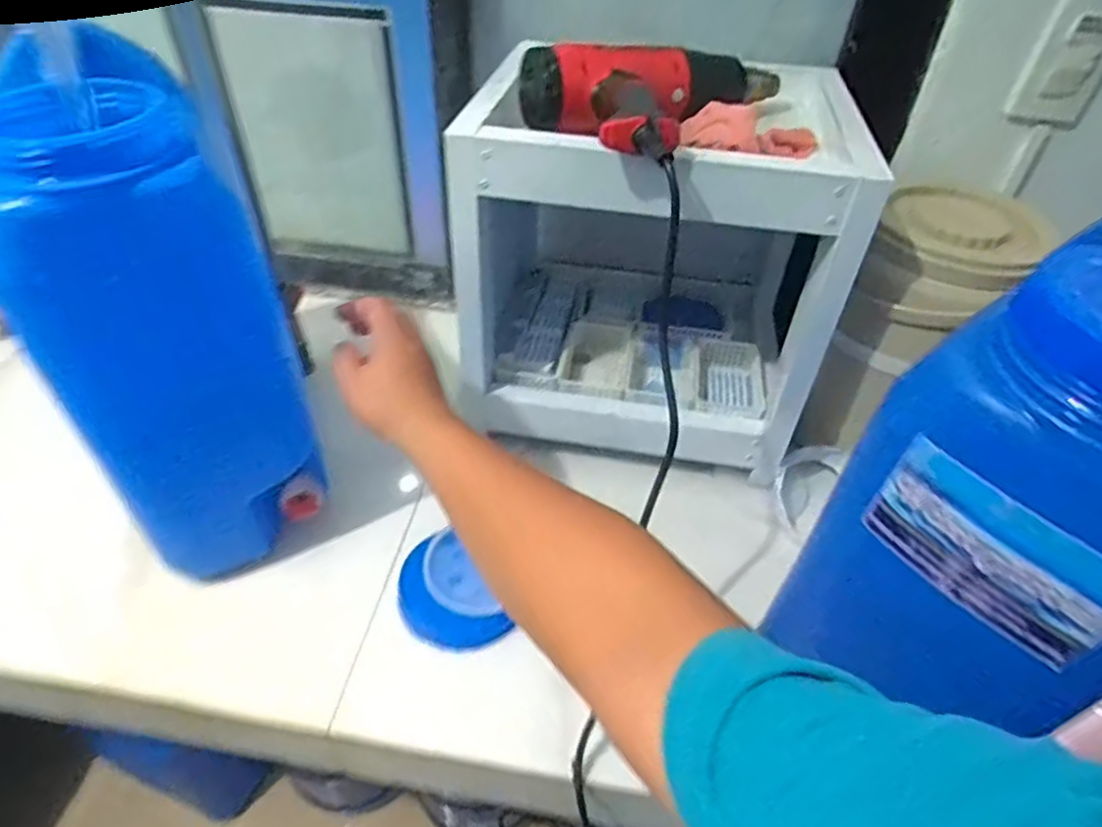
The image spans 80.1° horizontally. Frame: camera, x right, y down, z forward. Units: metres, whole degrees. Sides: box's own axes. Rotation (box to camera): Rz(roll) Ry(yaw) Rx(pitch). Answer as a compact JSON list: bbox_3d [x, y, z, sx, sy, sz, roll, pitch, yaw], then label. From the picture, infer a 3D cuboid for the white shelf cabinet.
[{"bbox_3d":[0.107,-0.173,0.721,0.354,0.334,0.299,9,44,6],"label":"white shelf cabinet"}]

